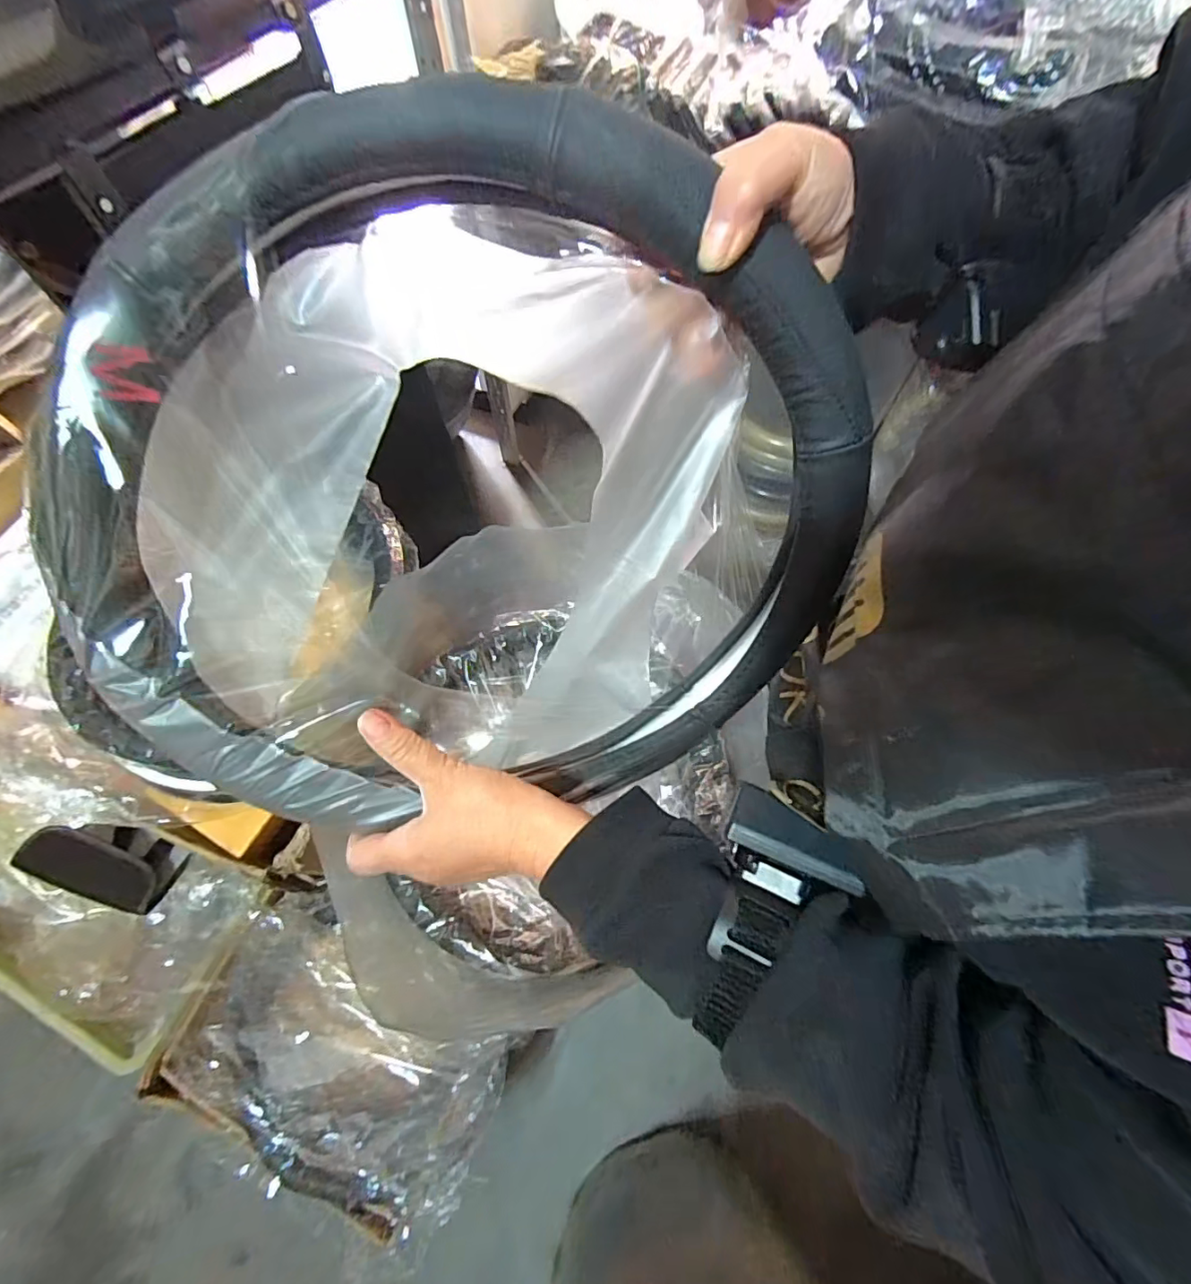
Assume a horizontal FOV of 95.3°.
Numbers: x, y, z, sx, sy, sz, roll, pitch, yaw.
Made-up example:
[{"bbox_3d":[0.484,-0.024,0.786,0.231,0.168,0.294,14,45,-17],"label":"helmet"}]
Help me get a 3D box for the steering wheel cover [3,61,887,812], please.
[{"bbox_3d":[-0.051,-0.050,0.265,0.360,0.336,0.042,-16,25,-3],"label":"steering wheel cover"}]

